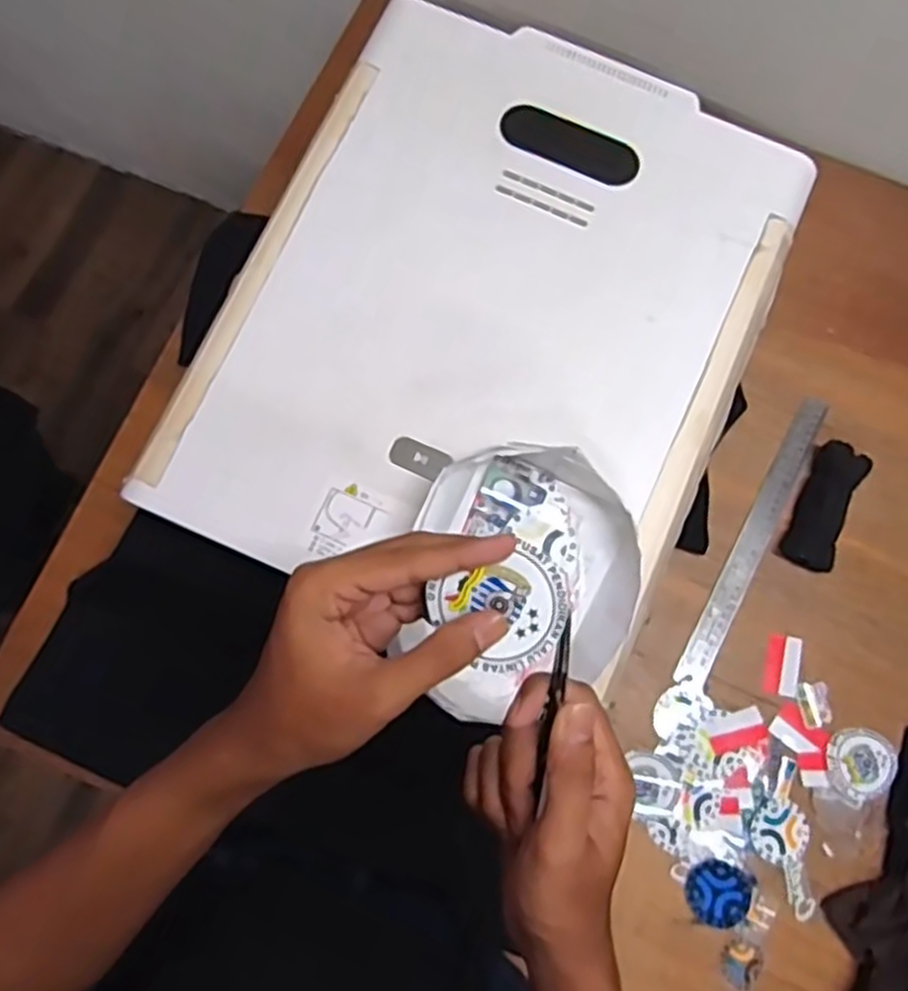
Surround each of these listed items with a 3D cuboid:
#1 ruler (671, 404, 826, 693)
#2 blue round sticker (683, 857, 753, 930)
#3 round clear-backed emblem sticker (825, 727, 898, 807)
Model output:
[{"bbox_3d":[0.296,0.042,0.763,0.031,0.010,0.311,26,77,10],"label":"ruler"},{"bbox_3d":[0.233,0.352,0.686,0.055,0.007,0.055,-4,78,17],"label":"blue round sticker"},{"bbox_3d":[0.375,0.246,0.714,0.068,0.007,0.062,1,78,-3],"label":"round clear-backed emblem sticker"}]

